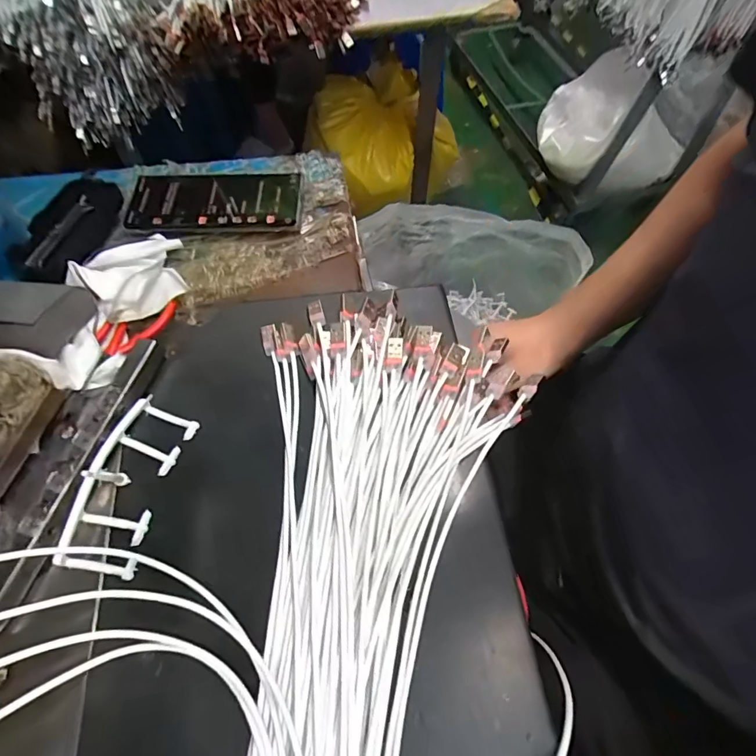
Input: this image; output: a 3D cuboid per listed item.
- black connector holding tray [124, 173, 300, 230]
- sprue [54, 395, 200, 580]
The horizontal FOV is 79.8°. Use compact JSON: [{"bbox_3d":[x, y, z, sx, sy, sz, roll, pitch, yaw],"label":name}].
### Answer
[{"bbox_3d":[-0.156,-0.170,0.428,0.160,0.019,0.073,0,64,-2],"label":"black connector holding tray"},{"bbox_3d":[-0.169,0.069,0.303,0.055,0.011,0.113,13,64,4],"label":"sprue"}]

